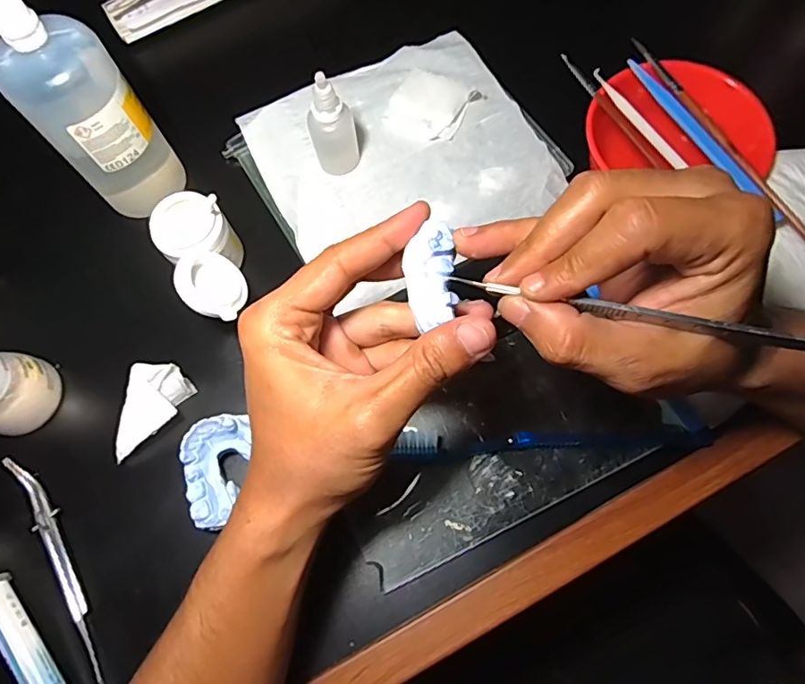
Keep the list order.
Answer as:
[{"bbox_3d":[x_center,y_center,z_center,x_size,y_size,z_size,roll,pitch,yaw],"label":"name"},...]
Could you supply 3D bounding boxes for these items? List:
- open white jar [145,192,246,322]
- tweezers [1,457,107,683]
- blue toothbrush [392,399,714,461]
[{"bbox_3d":[-0.123,-0.048,0.332,0.042,0.048,0.081,-24,73,-6],"label":"open white jar"},{"bbox_3d":[-0.196,0.128,0.300,0.012,0.015,0.140,-30,73,-8],"label":"tweezers"},{"bbox_3d":[0.089,0.054,0.310,0.180,0.016,0.024,-3,72,1],"label":"blue toothbrush"}]

